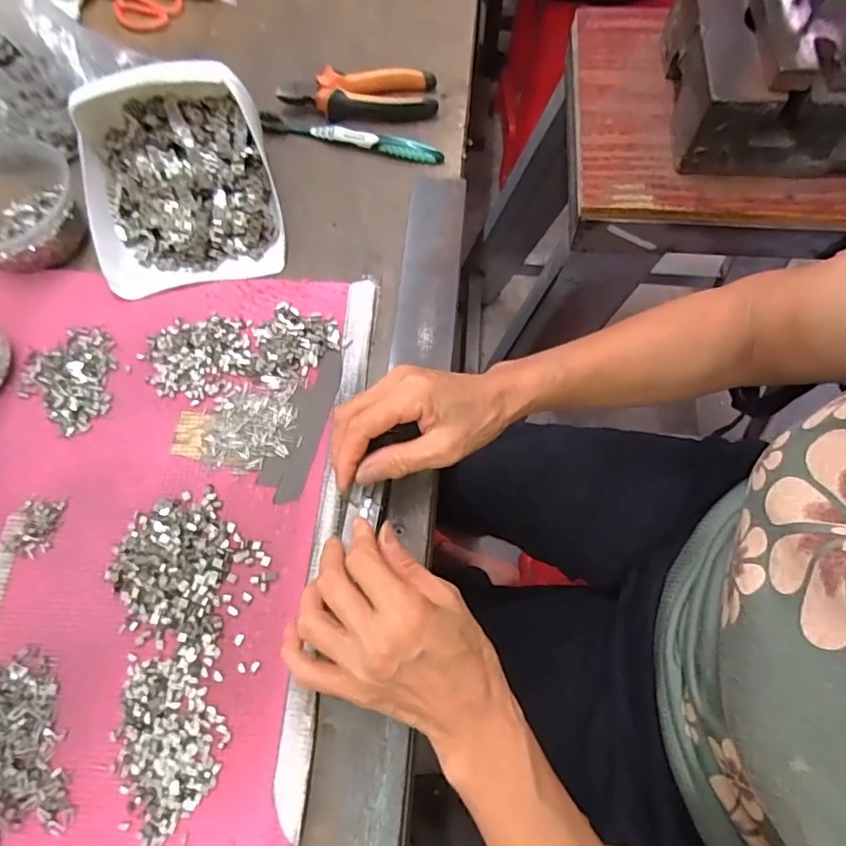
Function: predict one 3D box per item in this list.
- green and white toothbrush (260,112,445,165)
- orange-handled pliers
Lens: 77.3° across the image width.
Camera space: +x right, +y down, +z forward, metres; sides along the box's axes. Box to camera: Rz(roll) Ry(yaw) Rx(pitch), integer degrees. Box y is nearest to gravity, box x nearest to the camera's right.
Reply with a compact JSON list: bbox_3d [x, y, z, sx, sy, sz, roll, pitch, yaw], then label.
[{"bbox_3d":[-0.070,-0.274,0.507,0.181,0.017,0.018,13,70,8],"label":"green and white toothbrush"},{"bbox_3d":[-0.063,-0.323,0.522,0.149,0.024,0.050,-1,68,3],"label":"orange-handled pliers"}]

